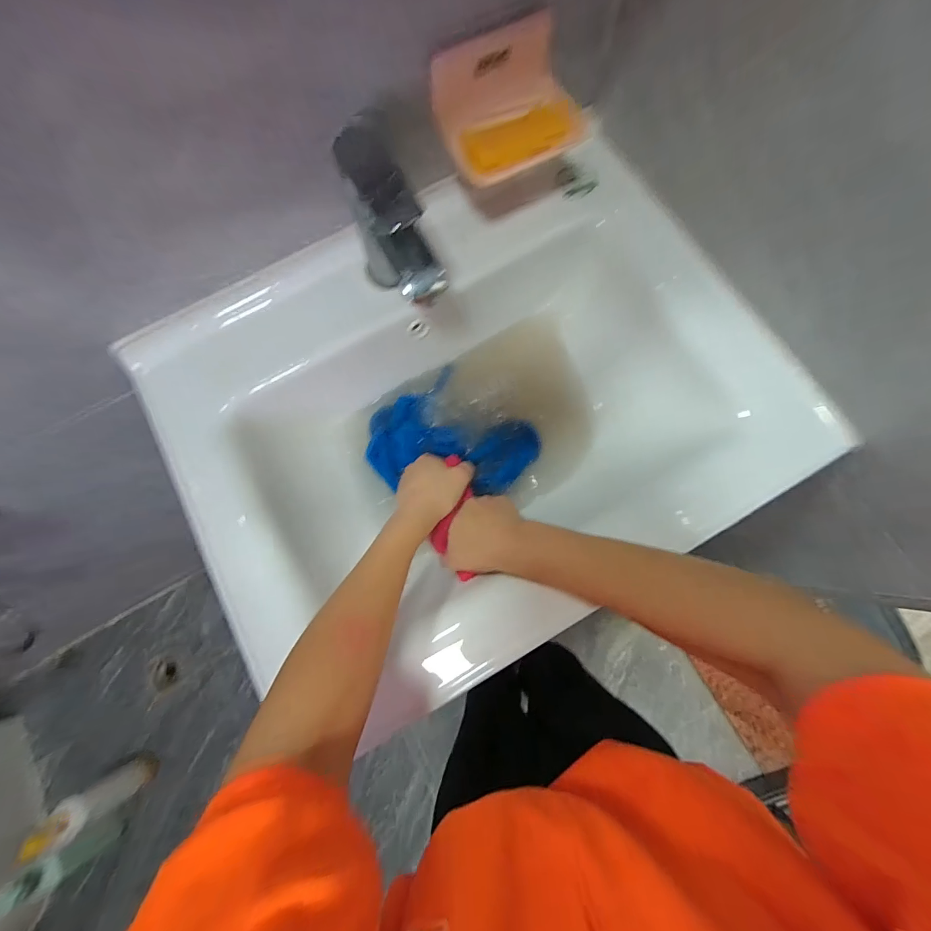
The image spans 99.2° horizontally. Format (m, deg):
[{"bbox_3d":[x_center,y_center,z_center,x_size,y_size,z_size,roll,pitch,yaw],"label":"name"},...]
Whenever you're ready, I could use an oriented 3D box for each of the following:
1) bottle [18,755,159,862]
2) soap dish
[{"bbox_3d":[-0.890,0.807,0.958,0.070,0.261,0.082,-43,79,15],"label":"bottle"},{"bbox_3d":[0.042,-0.332,0.367,0.129,0.069,0.085,-31,78,-7],"label":"soap dish"}]

